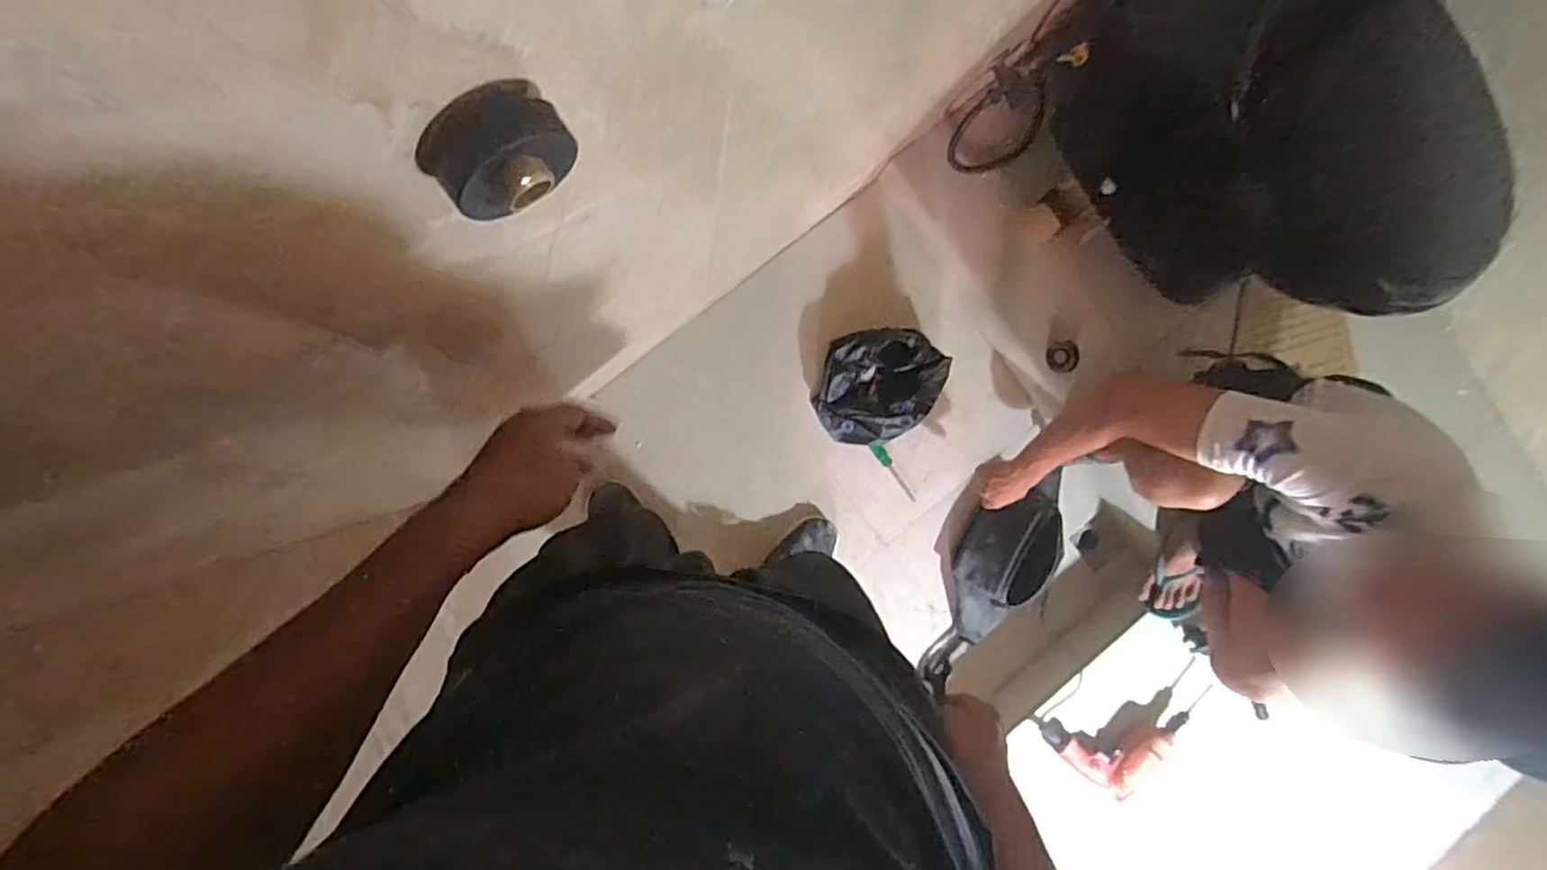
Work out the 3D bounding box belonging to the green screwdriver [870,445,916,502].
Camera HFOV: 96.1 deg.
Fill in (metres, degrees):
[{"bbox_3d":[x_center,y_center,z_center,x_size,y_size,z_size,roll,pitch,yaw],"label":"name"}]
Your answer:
[{"bbox_3d":[0.255,0.077,1.448,0.025,0.026,0.151,-41,94,-5],"label":"green screwdriver"}]

